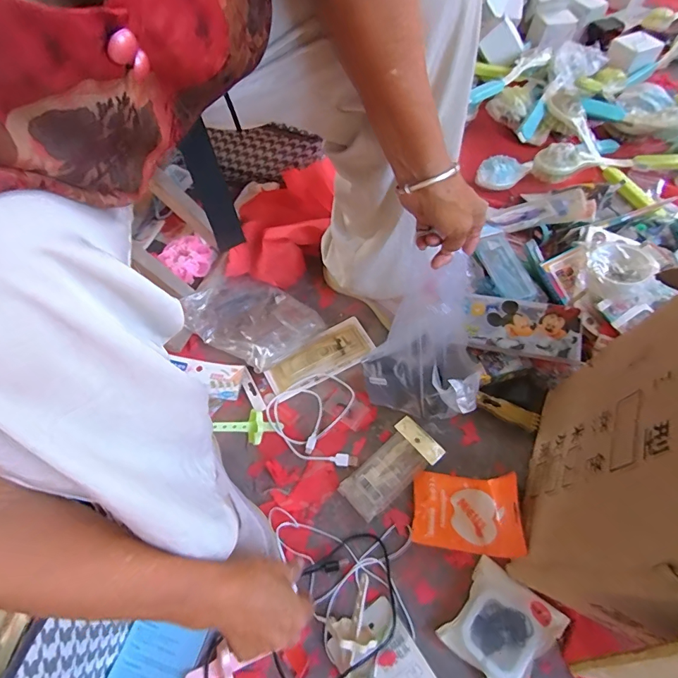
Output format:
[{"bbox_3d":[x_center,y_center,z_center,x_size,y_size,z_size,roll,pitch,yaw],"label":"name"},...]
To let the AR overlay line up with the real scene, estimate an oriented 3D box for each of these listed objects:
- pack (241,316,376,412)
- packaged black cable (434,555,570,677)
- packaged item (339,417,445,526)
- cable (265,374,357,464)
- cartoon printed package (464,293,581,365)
[{"bbox_3d":[-0.044,0.036,0.620,0.205,0.011,0.075,-26,62,-15],"label":"pack"},{"bbox_3d":[0.178,0.319,0.445,0.100,0.017,0.106,37,66,21],"label":"packaged black cable"},{"bbox_3d":[0.070,0.172,0.538,0.138,0.023,0.066,-39,66,-21],"label":"packaged item"},{"bbox_3d":[-0.039,0.108,0.573,0.124,0.016,0.137,-2,58,-1],"label":"cable"},{"bbox_3d":[0.263,-0.019,0.583,0.154,0.023,0.089,10,67,14],"label":"cartoon printed package"}]

